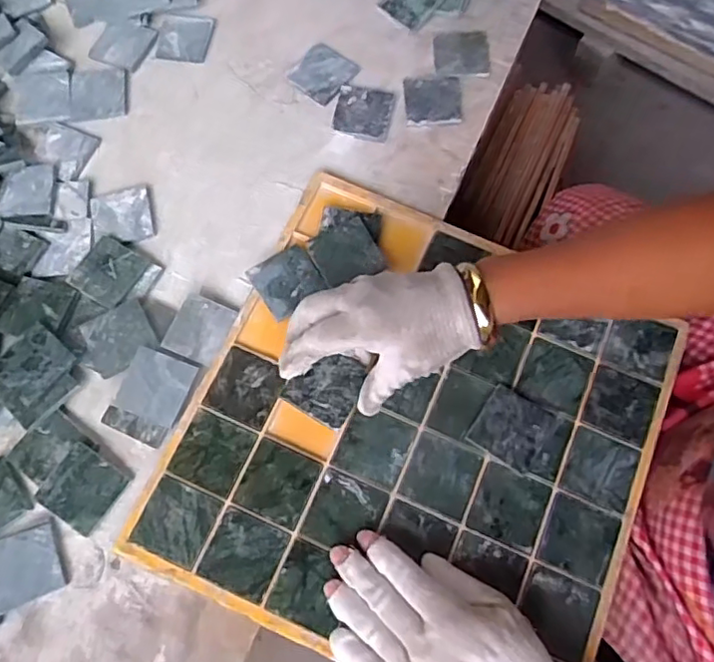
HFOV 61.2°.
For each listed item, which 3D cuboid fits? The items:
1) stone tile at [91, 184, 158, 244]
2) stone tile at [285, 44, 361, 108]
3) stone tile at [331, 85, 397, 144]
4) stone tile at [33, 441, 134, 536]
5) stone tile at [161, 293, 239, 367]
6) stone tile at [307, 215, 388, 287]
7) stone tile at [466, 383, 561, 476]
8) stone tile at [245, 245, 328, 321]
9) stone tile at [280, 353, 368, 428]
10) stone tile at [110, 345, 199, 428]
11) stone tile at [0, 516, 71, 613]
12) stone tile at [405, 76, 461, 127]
[{"bbox_3d":[-0.196,-0.097,0.504,0.051,0.005,0.051,-13,73,-2],"label":"stone tile"},{"bbox_3d":[-0.031,-0.233,0.545,0.051,0.008,0.050,37,77,12],"label":"stone tile"},{"bbox_3d":[0.006,-0.193,0.529,0.048,0.009,0.051,11,73,5],"label":"stone tile"},{"bbox_3d":[-0.196,0.111,0.429,0.049,0.008,0.051,33,77,11],"label":"stone tile"},{"bbox_3d":[-0.121,-0.001,0.467,0.041,0.011,0.049,21,75,8],"label":"stone tile"},{"bbox_3d":[-0.009,-0.062,0.472,0.048,0.004,0.048,-25,75,-10],"label":"stone tile"},{"bbox_3d":[0.114,0.069,0.437,0.049,0.008,0.052,33,76,11],"label":"stone tile"},{"bbox_3d":[-0.055,-0.039,0.469,0.046,0.004,0.046,-34,82,-10],"label":"stone tile"},{"bbox_3d":[-0.021,0.037,0.421,0.046,0.010,0.049,27,75,9],"label":"stone tile"},{"bbox_3d":[-0.150,0.041,0.448,0.049,0.005,0.049,18,74,7],"label":"stone tile"},{"bbox_3d":[-0.231,0.161,0.417,0.052,0.004,0.049,-22,73,-5],"label":"stone tile"},{"bbox_3d":[0.067,-0.203,0.531,0.049,0.008,0.050,-3,73,1],"label":"stone tile"}]

